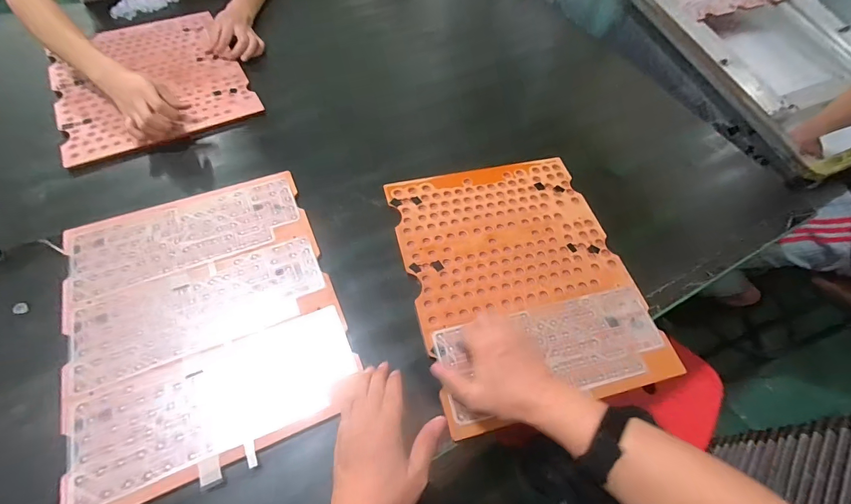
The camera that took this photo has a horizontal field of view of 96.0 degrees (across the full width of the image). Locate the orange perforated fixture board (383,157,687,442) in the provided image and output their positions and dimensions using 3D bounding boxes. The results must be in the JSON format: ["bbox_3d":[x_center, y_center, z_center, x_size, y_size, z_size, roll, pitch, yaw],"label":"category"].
[{"bbox_3d":[0.133,0.024,0.551,0.307,0.006,0.375,-11,61,-11],"label":"orange perforated fixture board"}]

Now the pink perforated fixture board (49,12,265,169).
[{"bbox_3d":[-0.539,-0.346,0.748,0.318,0.011,0.395,-26,64,-18],"label":"pink perforated fixture board"}]

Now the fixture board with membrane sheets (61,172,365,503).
[{"bbox_3d":[-0.279,0.073,0.490,0.307,0.009,0.372,-20,63,-15],"label":"fixture board with membrane sheets"}]

